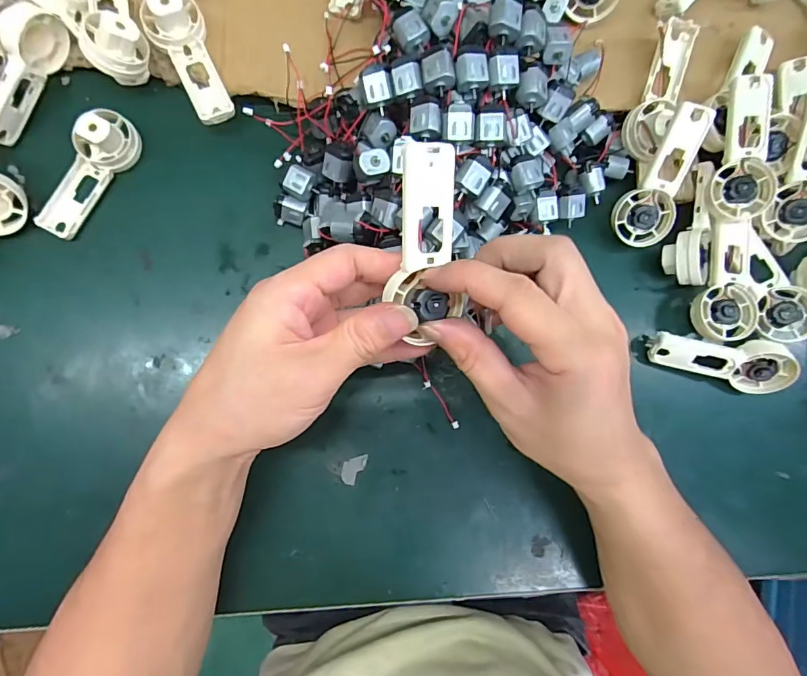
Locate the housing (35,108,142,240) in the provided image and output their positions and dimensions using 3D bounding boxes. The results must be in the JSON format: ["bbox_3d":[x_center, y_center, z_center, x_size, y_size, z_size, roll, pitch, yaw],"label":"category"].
[{"bbox_3d":[-0.221,-0.115,0.317,0.030,0.029,0.093,33,82,1],"label":"housing"}]

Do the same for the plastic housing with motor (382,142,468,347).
[{"bbox_3d":[0.012,-0.045,0.220,0.039,0.020,0.088,-2,107,-4],"label":"plastic housing with motor"}]

